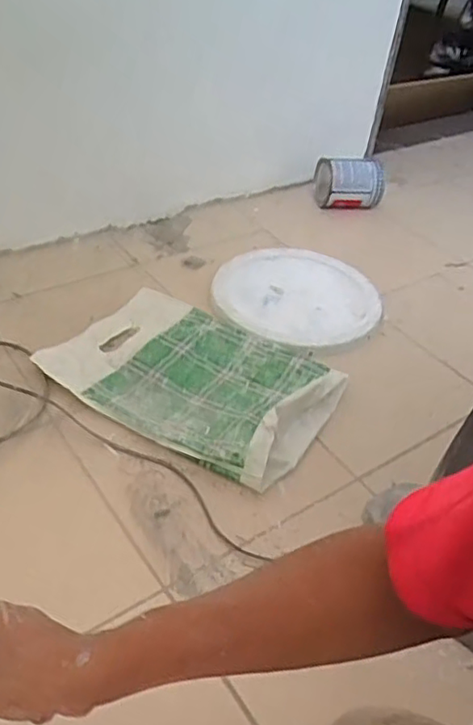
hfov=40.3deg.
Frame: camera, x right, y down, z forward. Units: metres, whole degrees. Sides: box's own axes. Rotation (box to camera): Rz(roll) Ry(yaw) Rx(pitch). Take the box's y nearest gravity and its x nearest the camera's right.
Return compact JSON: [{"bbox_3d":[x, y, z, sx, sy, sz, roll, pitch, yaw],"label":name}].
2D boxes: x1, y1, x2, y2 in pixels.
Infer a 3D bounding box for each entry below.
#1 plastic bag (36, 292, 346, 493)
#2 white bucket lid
[{"bbox_3d":[-0.058,0.010,0.966,0.399,0.051,0.286,25,43,20],"label":"plastic bag"},{"bbox_3d":[0.108,-0.134,1.169,0.288,0.026,0.318,3,40,-5],"label":"white bucket lid"}]

